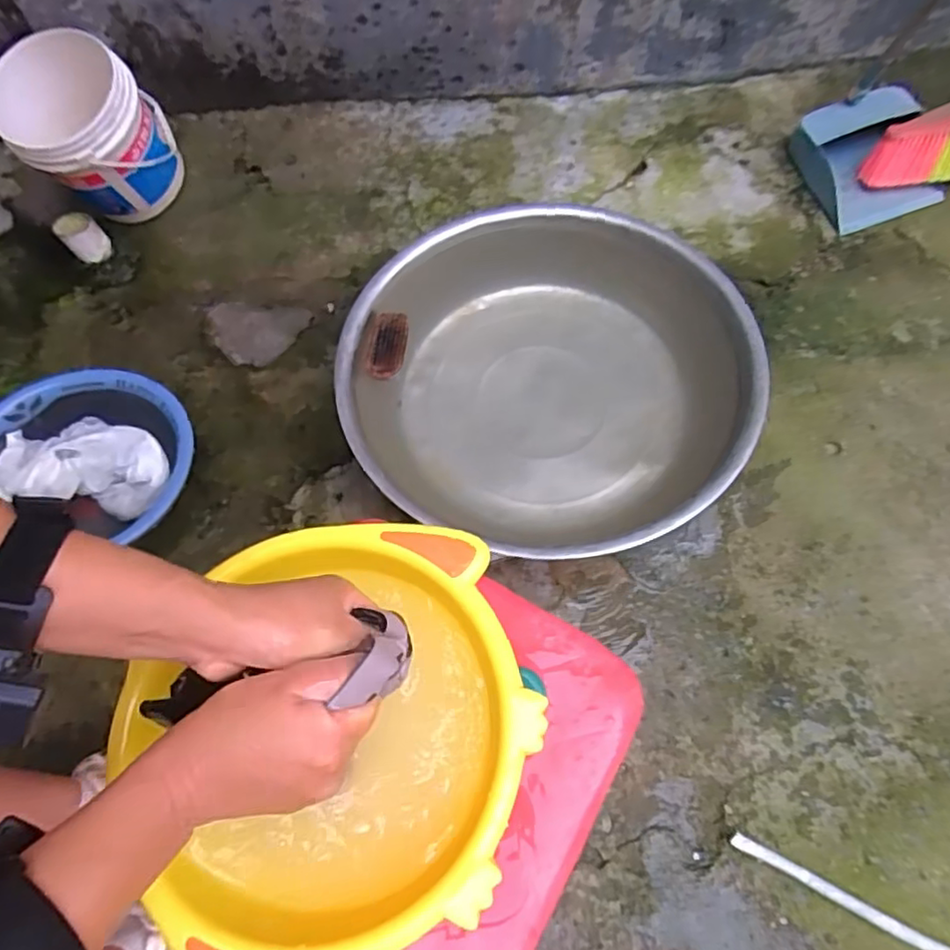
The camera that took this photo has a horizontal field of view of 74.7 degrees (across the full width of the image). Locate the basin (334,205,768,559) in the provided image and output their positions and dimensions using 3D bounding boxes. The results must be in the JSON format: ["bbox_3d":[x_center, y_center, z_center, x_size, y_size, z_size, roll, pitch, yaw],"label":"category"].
[{"bbox_3d":[0.117,-0.163,1.035,0.645,0.132,0.628,36,72,18],"label":"basin"}]

